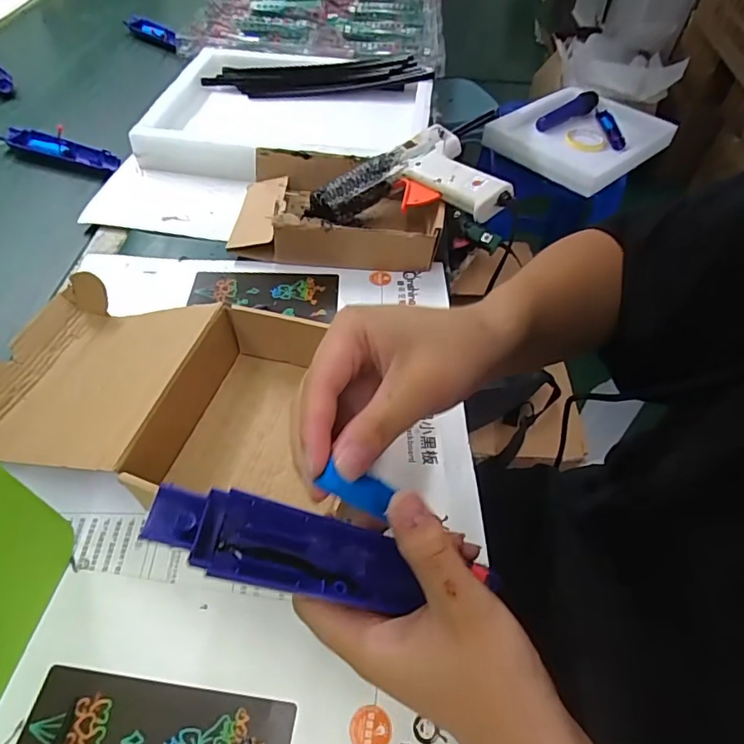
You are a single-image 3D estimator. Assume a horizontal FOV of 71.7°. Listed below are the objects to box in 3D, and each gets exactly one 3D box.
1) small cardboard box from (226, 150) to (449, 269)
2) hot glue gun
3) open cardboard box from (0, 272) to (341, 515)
[{"bbox_3d":[-0.038,-0.180,0.569,0.217,0.063,0.153,6,51,0],"label":"small cardboard box"},{"bbox_3d":[0.044,-0.210,0.550,0.211,0.030,0.119,6,63,22],"label":"hot glue gun"},{"bbox_3d":[-0.169,0.015,0.392,0.274,0.047,0.168,14,51,6],"label":"open cardboard box"}]

